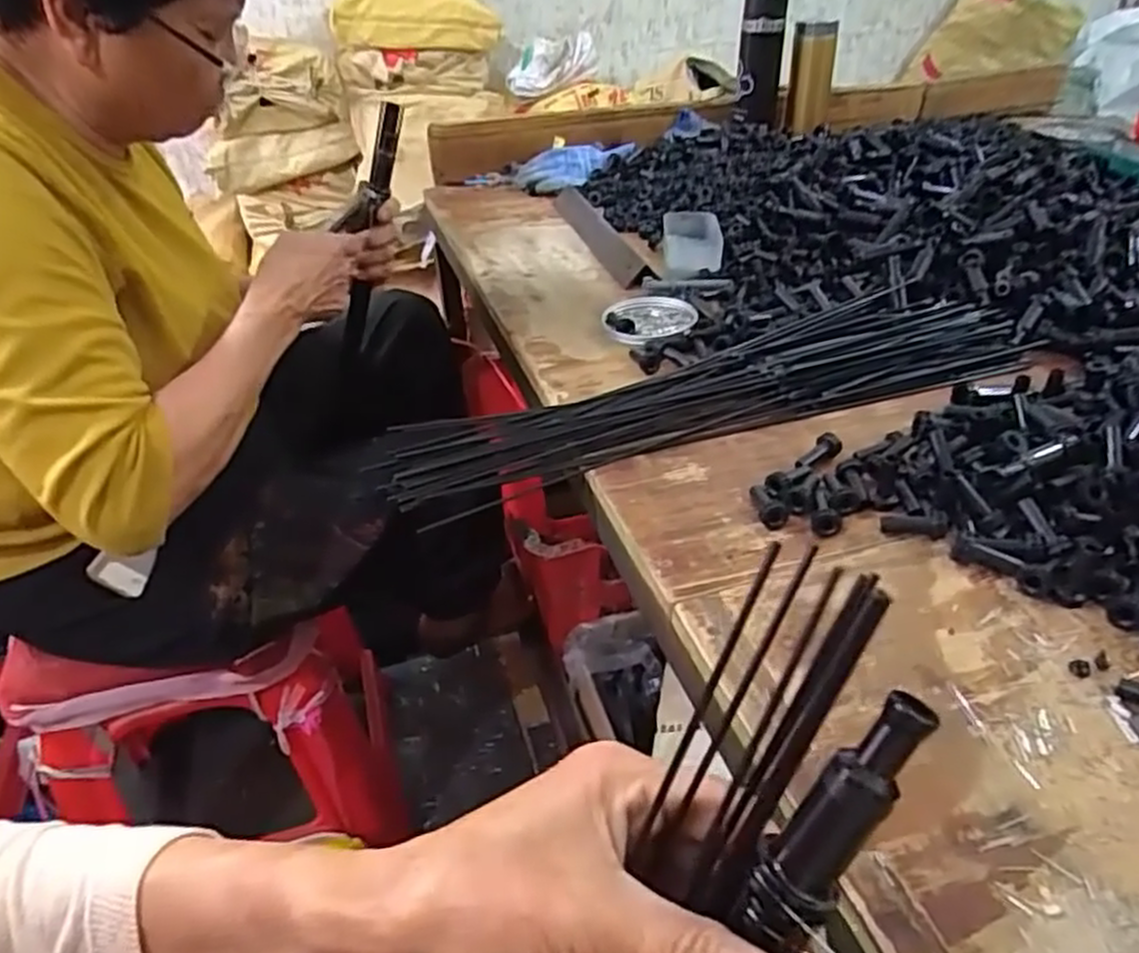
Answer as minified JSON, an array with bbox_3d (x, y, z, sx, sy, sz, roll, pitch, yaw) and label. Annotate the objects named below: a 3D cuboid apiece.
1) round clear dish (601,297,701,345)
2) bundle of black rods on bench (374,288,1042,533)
[{"bbox_3d":[0.078,-0.153,0.752,0.091,0.009,0.089,-2,37,1],"label":"round clear dish"},{"bbox_3d":[0.121,-0.073,0.635,0.543,0.032,0.134,-15,39,-16],"label":"bundle of black rods on bench"}]

